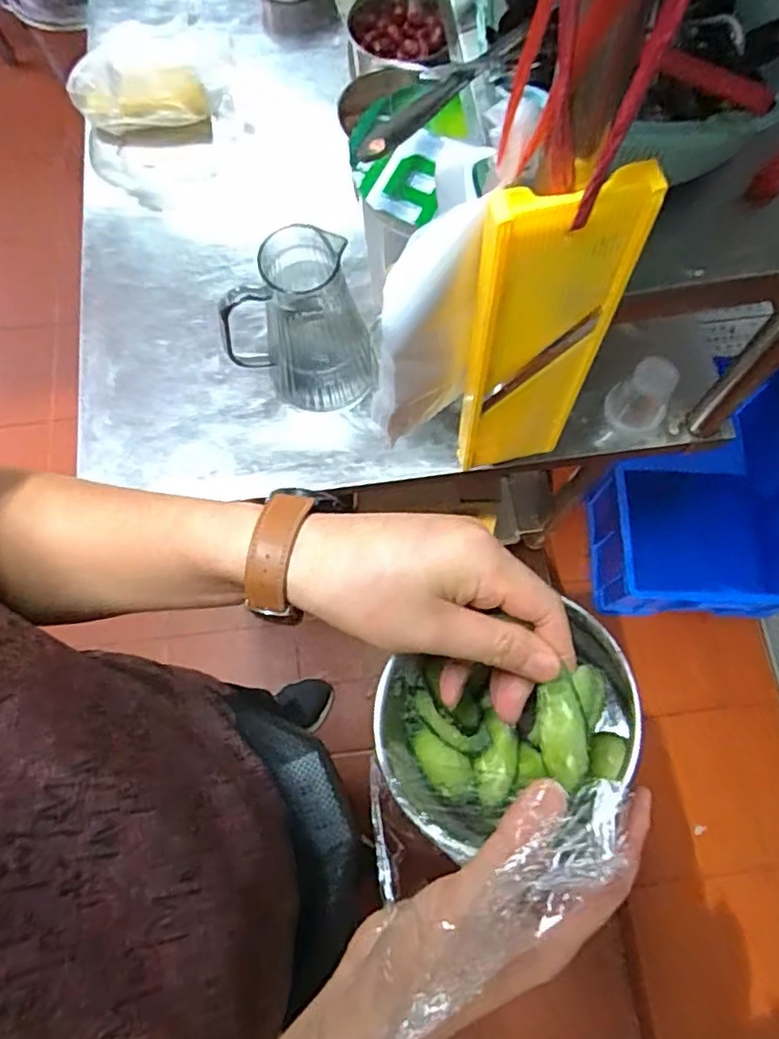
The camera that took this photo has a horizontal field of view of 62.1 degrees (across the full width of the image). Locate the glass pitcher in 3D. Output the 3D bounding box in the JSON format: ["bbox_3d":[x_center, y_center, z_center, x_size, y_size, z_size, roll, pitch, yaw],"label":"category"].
[{"bbox_3d":[-0.097,-0.203,0.715,0.155,0.175,0.102,-9,72,-1],"label":"glass pitcher"}]

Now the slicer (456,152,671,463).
[{"bbox_3d":[0.110,-0.129,0.518,0.100,0.323,0.030,-9,72,-1],"label":"slicer"}]

